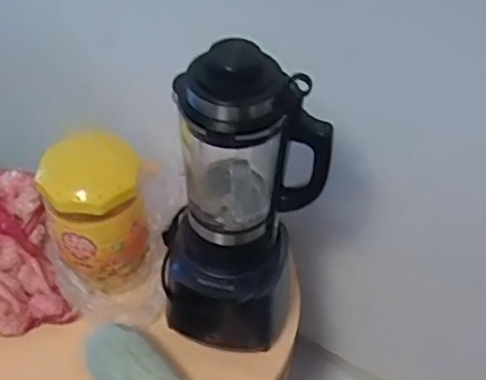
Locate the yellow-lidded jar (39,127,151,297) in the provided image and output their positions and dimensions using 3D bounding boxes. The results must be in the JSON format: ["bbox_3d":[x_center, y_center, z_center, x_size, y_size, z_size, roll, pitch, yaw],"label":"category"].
[{"bbox_3d":[-0.225,0.042,0.989,0.143,0.241,0.120,-6,48,-8],"label":"yellow-lidded jar"}]

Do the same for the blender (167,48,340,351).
[{"bbox_3d":[-0.012,0.038,0.842,0.158,0.477,0.170,36,56,26],"label":"blender"}]

